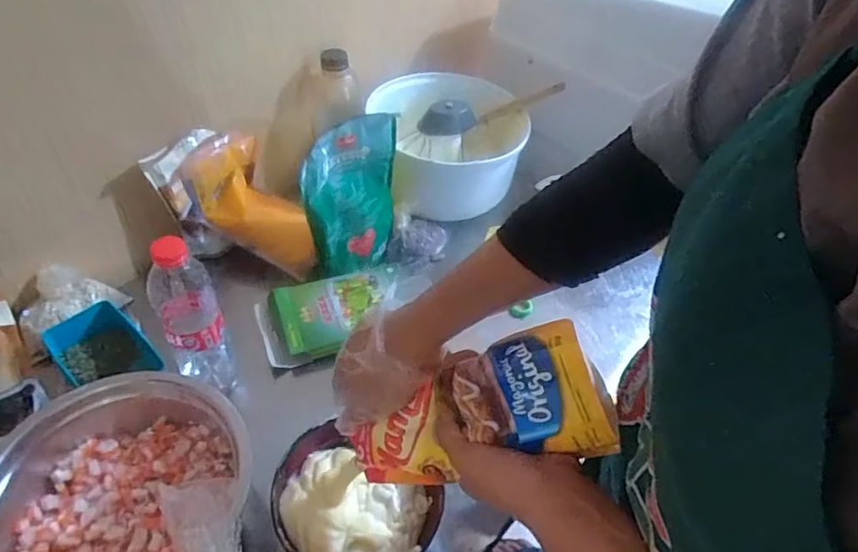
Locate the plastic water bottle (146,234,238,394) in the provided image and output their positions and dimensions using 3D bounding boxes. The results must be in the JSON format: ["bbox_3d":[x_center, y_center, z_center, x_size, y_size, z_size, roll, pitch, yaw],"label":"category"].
[{"bbox_3d":[-0.263,0.049,0.604,0.061,0.230,0.055,-24,54,-24],"label":"plastic water bottle"}]

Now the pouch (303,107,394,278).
[{"bbox_3d":[-0.098,-0.110,0.745,0.148,0.234,0.031,-38,56,-25],"label":"pouch"}]

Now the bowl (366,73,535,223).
[{"bbox_3d":[0.042,-0.228,0.935,0.250,0.123,0.250,3,48,-3],"label":"bowl"}]

